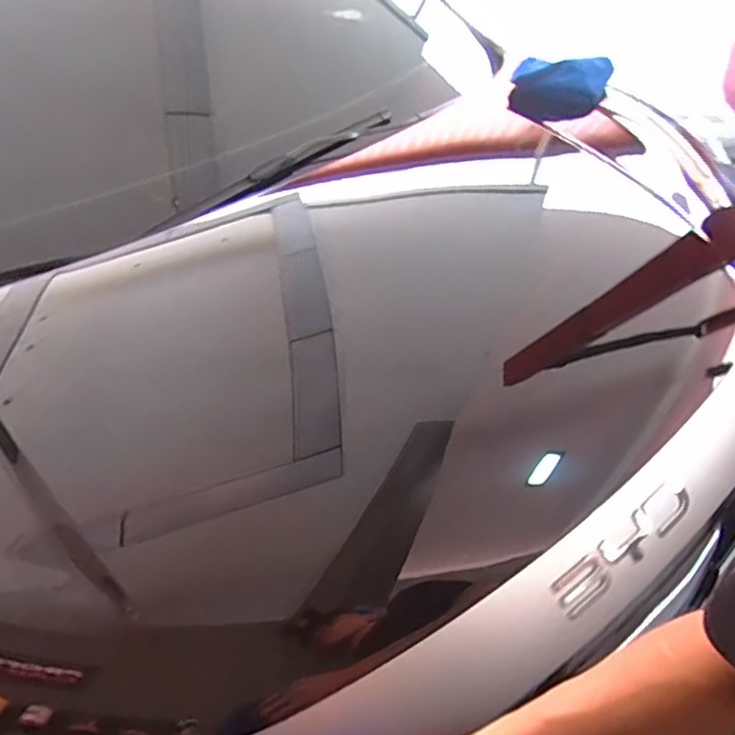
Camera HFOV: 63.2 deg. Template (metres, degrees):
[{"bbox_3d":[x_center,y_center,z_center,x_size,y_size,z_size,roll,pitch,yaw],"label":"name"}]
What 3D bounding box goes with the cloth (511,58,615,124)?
[{"bbox_3d":[0.410,-0.605,1.283,0.200,0.094,0.146,14,46,20],"label":"cloth"}]

